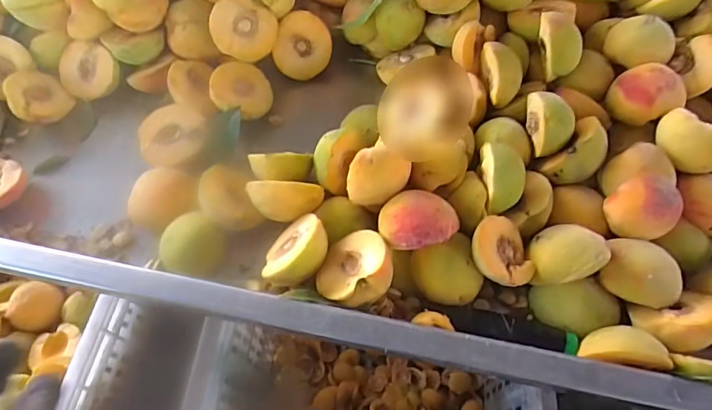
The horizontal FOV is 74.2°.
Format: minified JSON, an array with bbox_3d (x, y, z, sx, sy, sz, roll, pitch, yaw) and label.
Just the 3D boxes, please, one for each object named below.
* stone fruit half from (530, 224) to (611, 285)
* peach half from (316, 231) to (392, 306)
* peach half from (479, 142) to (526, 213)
[{"bbox_3d":[0.155,0.032,0.339,0.047,0.027,0.040,1,60,1],"label":"stone fruit half"},{"bbox_3d":[0.000,0.049,0.356,0.058,0.023,0.057,-36,34,5],"label":"peach half"},{"bbox_3d":[0.115,-0.025,0.369,0.032,0.041,0.050,-11,60,-5],"label":"peach half"}]

